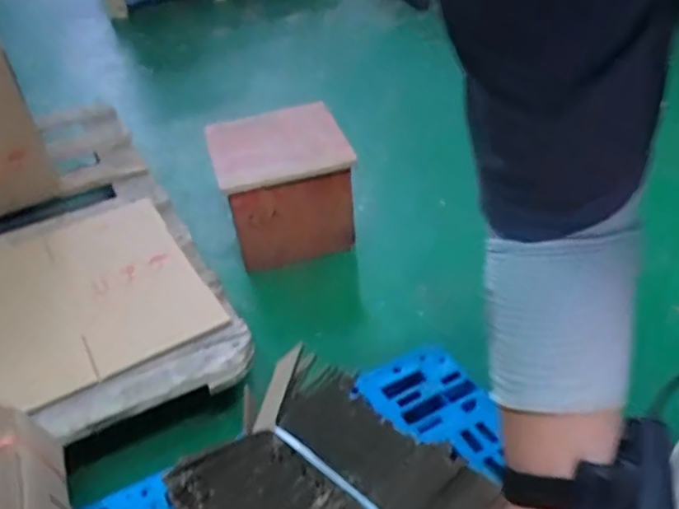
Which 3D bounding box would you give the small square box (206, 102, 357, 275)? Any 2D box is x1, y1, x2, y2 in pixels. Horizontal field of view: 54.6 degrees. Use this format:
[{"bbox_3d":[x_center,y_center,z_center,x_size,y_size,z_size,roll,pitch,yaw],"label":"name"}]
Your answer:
[{"bbox_3d":[-0.122,-0.164,1.416,0.274,0.215,0.294,-14,39,-10],"label":"small square box"}]

